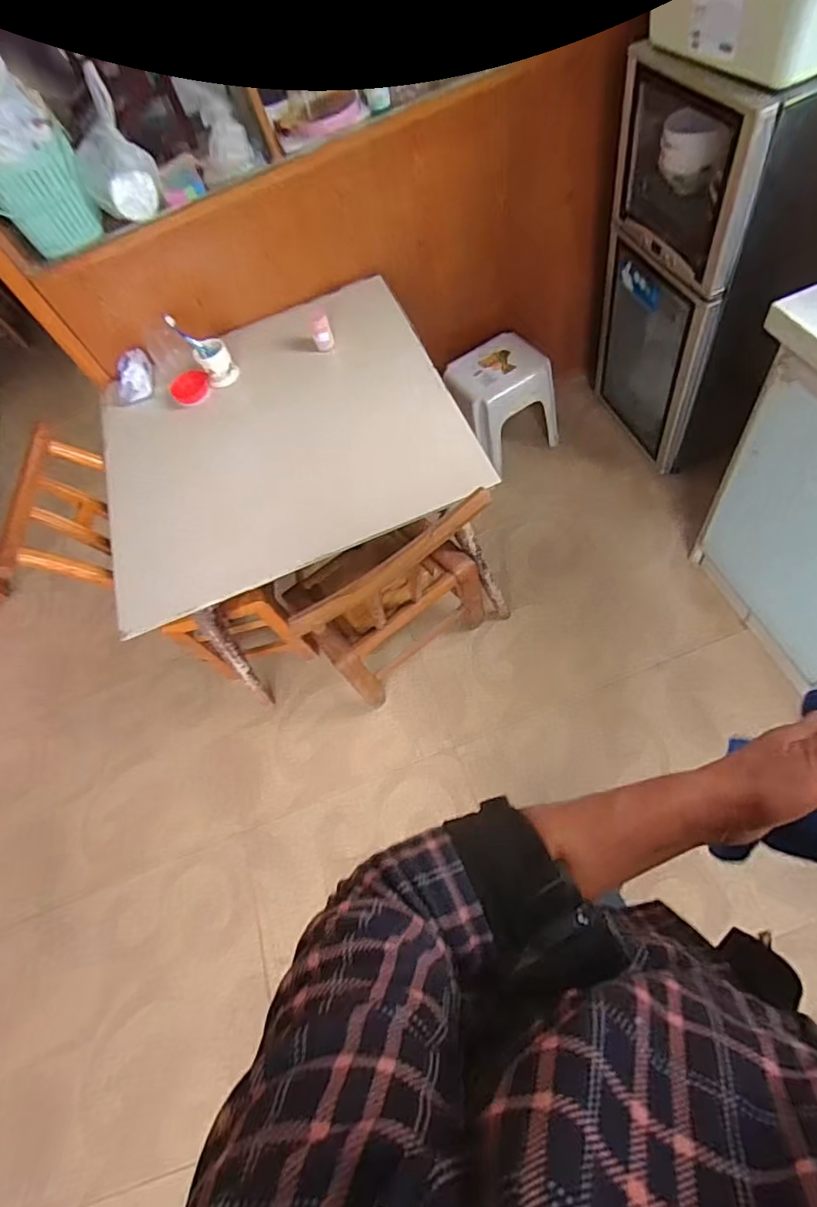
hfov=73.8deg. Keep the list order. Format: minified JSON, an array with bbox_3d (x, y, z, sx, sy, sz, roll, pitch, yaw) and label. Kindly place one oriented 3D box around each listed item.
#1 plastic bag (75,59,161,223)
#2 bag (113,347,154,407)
[{"bbox_3d":[-0.628,-0.954,1.140,0.140,0.199,0.171,-24,61,-12],"label":"plastic bag"},{"bbox_3d":[-0.677,-0.555,1.336,0.058,0.092,0.111,31,65,19],"label":"bag"}]

